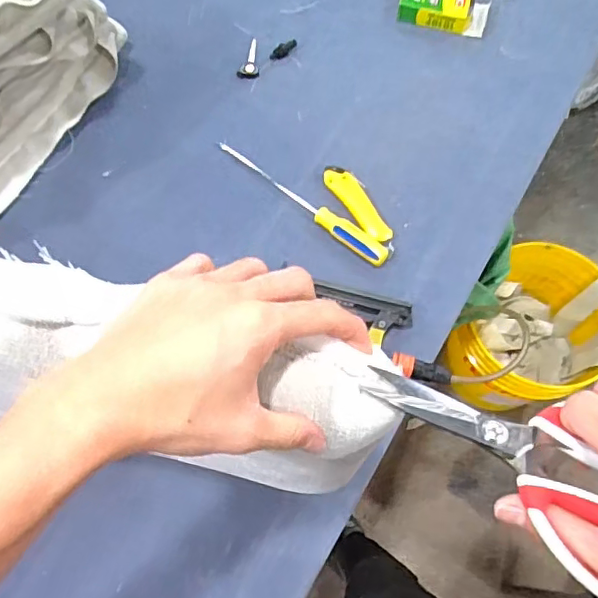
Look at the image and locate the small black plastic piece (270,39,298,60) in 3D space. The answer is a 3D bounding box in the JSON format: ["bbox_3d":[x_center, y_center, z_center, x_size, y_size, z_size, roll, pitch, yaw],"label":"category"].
[{"bbox_3d":[-0.024,-0.402,0.918,0.019,0.010,0.054,43,74,15],"label":"small black plastic piece"}]

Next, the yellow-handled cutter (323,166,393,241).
[{"bbox_3d":[0.085,-0.136,0.804,0.041,0.016,0.135,-34,72,-12],"label":"yellow-handled cutter"}]

